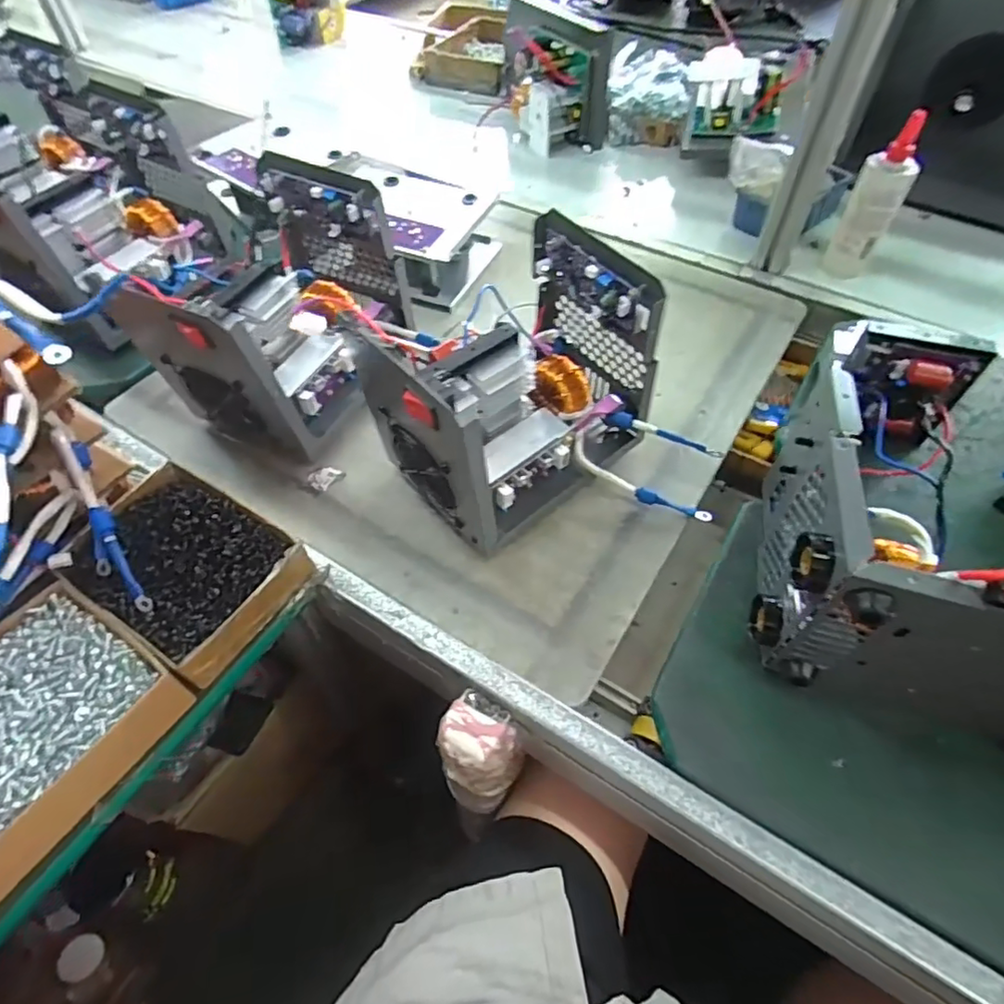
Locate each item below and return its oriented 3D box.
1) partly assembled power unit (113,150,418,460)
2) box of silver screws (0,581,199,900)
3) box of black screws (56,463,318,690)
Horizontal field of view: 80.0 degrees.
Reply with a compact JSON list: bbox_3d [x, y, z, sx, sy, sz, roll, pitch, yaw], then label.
[{"bbox_3d":[-0.213,-0.183,0.592,0.161,0.184,0.234,25,59,17],"label":"partly assembled power unit"},{"bbox_3d":[-0.350,0.175,0.418,0.140,0.042,0.207,29,60,20],"label":"box of silver screws"},{"bbox_3d":[-0.267,0.054,0.508,0.174,0.049,0.132,28,60,19],"label":"box of black screws"}]

